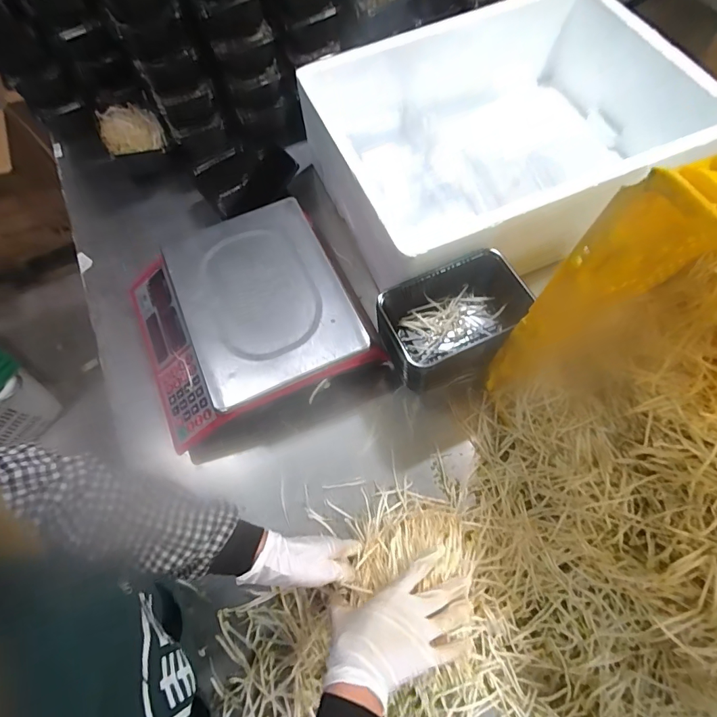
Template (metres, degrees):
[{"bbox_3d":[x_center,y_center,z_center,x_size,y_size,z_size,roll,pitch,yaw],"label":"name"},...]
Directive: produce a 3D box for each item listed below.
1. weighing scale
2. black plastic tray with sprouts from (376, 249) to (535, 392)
[{"bbox_3d":[-0.160,-0.053,0.639,0.323,0.124,0.325,-25,67,-8],"label":"weighing scale"},{"bbox_3d":[0.130,-0.059,0.570,0.184,0.078,0.122,-20,67,-6],"label":"black plastic tray with sprouts"}]

